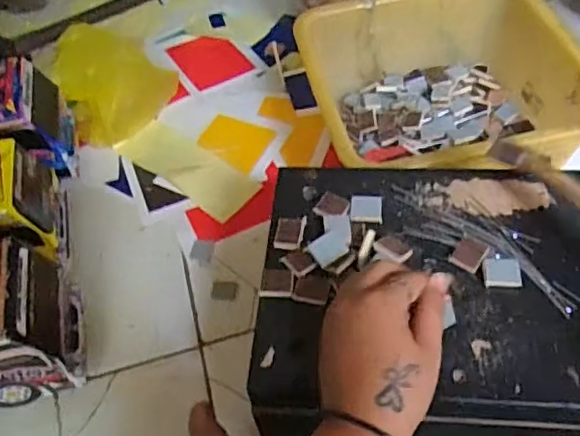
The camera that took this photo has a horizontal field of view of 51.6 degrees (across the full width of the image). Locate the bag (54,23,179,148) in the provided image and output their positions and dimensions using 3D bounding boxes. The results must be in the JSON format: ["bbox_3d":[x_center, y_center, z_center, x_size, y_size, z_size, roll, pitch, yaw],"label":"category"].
[{"bbox_3d":[-0.214,-0.161,0.731,0.112,0.121,0.097,0,52,6],"label":"bag"}]

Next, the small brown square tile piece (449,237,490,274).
[{"bbox_3d":[0.134,0.027,0.447,0.021,0.004,0.028,30,61,26],"label":"small brown square tile piece"}]

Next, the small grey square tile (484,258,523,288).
[{"bbox_3d":[0.154,0.040,0.435,0.026,0.004,0.024,2,52,8],"label":"small grey square tile"}]

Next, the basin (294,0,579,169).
[{"bbox_3d":[0.160,-0.133,0.659,0.290,0.122,0.290,-3,52,4],"label":"basin"}]

